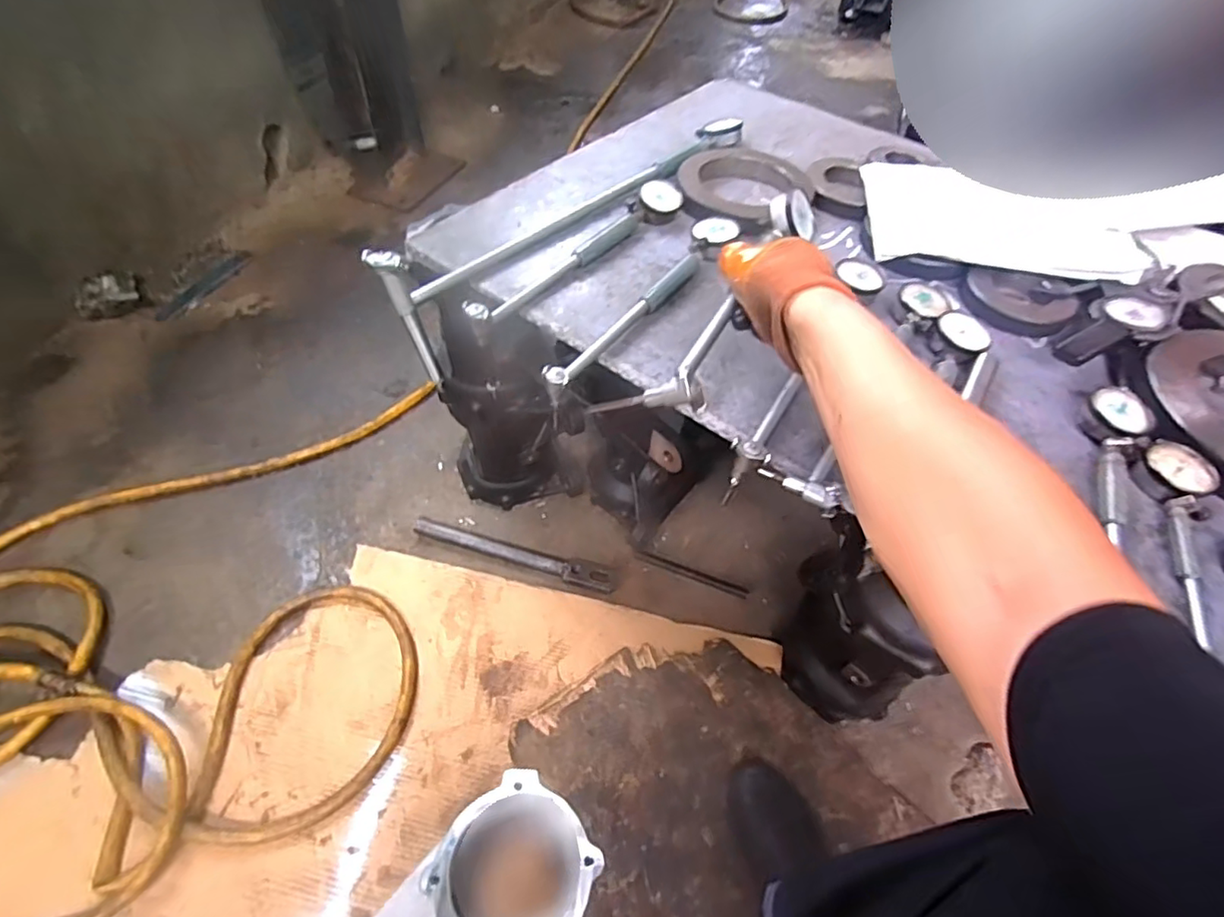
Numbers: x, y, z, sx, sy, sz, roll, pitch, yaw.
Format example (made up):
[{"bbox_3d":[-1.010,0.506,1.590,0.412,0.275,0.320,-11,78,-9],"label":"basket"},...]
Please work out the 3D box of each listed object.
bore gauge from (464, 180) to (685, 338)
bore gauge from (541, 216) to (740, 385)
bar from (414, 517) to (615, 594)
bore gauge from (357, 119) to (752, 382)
[{"bbox_3d":[-0.030,-0.233,0.691,0.046,0.035,0.338,34,58,20],"label":"bore gauge"},{"bbox_3d":[0.043,-0.168,0.639,0.049,0.029,0.333,28,56,16],"label":"bore gauge"},{"bbox_3d":[-0.163,0.151,0.972,0.339,0.026,0.034,17,53,9],"label":"bar"},{"bbox_3d":[-0.020,-0.312,0.769,0.078,0.120,0.600,38,59,22],"label":"bore gauge"}]

